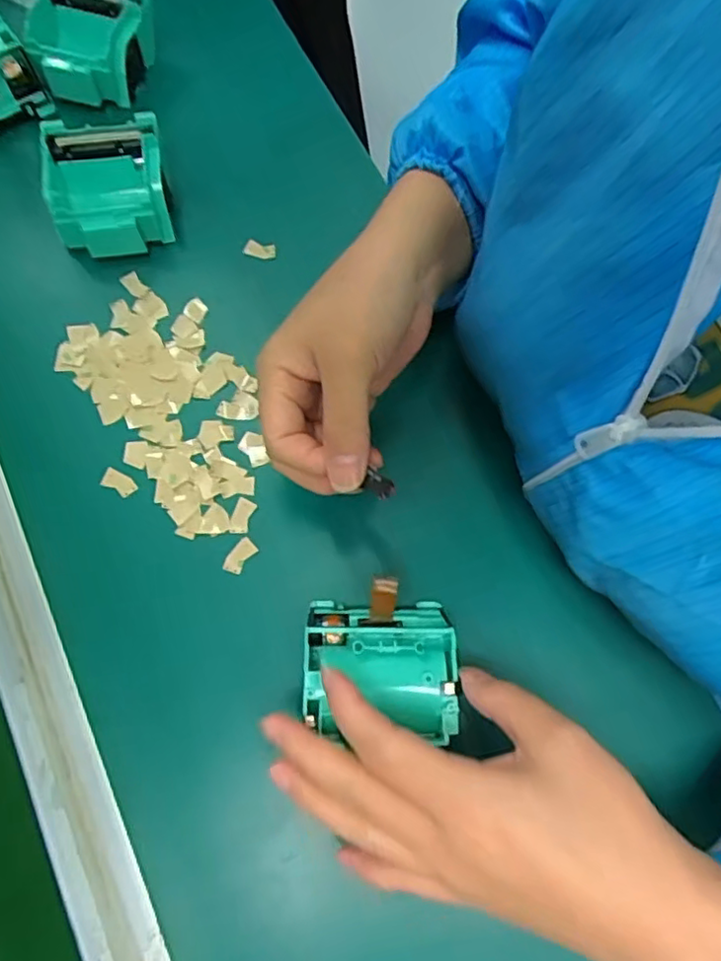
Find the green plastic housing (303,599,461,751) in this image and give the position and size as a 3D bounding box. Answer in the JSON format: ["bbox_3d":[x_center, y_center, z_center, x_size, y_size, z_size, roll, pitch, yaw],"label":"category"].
[{"bbox_3d":[0.009,0.092,0.321,0.073,0.034,0.064,0,72,-2],"label":"green plastic housing"}]

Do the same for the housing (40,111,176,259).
[{"bbox_3d":[-0.158,-0.184,0.404,0.070,0.041,0.073,-8,73,-5],"label":"housing"}]

